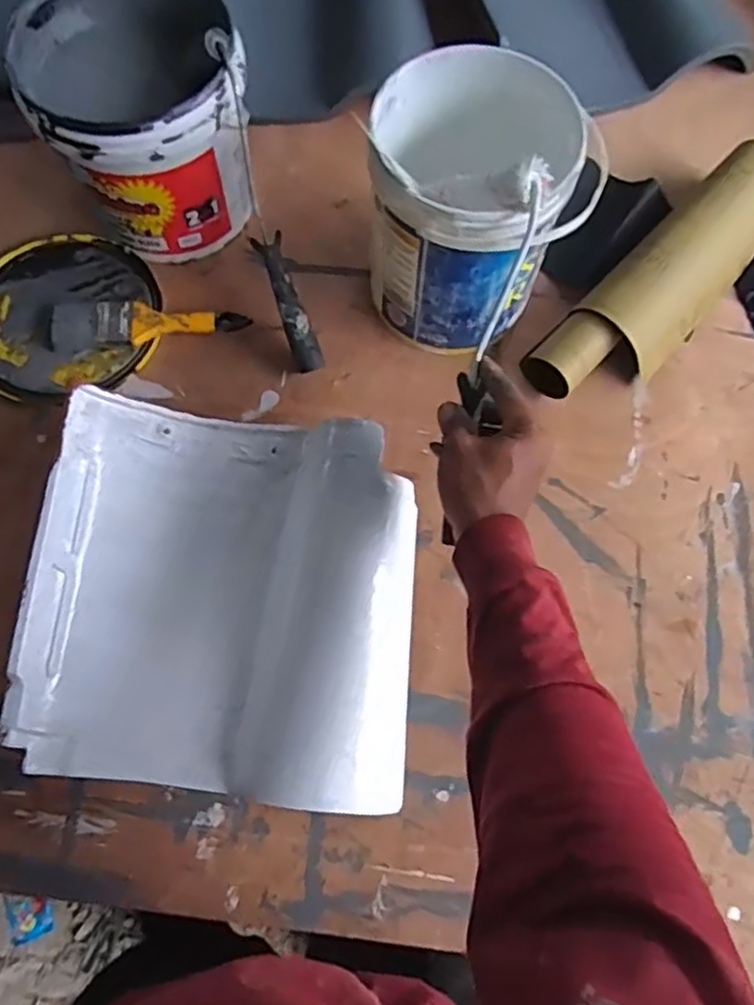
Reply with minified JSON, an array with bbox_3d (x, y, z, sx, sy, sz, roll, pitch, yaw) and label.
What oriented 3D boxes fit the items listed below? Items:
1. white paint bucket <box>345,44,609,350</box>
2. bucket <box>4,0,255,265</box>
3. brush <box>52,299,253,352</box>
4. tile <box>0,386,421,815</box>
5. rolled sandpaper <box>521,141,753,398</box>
[{"bbox_3d":[0.078,-0.259,0.618,0.158,0.214,0.160,2,67,-4],"label":"white paint bucket"},{"bbox_3d":[-0.227,-0.372,0.672,0.193,0.178,0.209,-30,73,-11],"label":"bucket"},{"bbox_3d":[-0.229,-0.183,0.685,0.190,0.019,0.050,-6,72,-2],"label":"brush"},{"bbox_3d":[-0.121,0.079,0.571,0.313,0.088,0.324,6,72,2],"label":"tile"},{"bbox_3d":[0.298,-0.226,0.691,0.101,0.062,0.357,43,77,12],"label":"rolled sandpaper"}]

